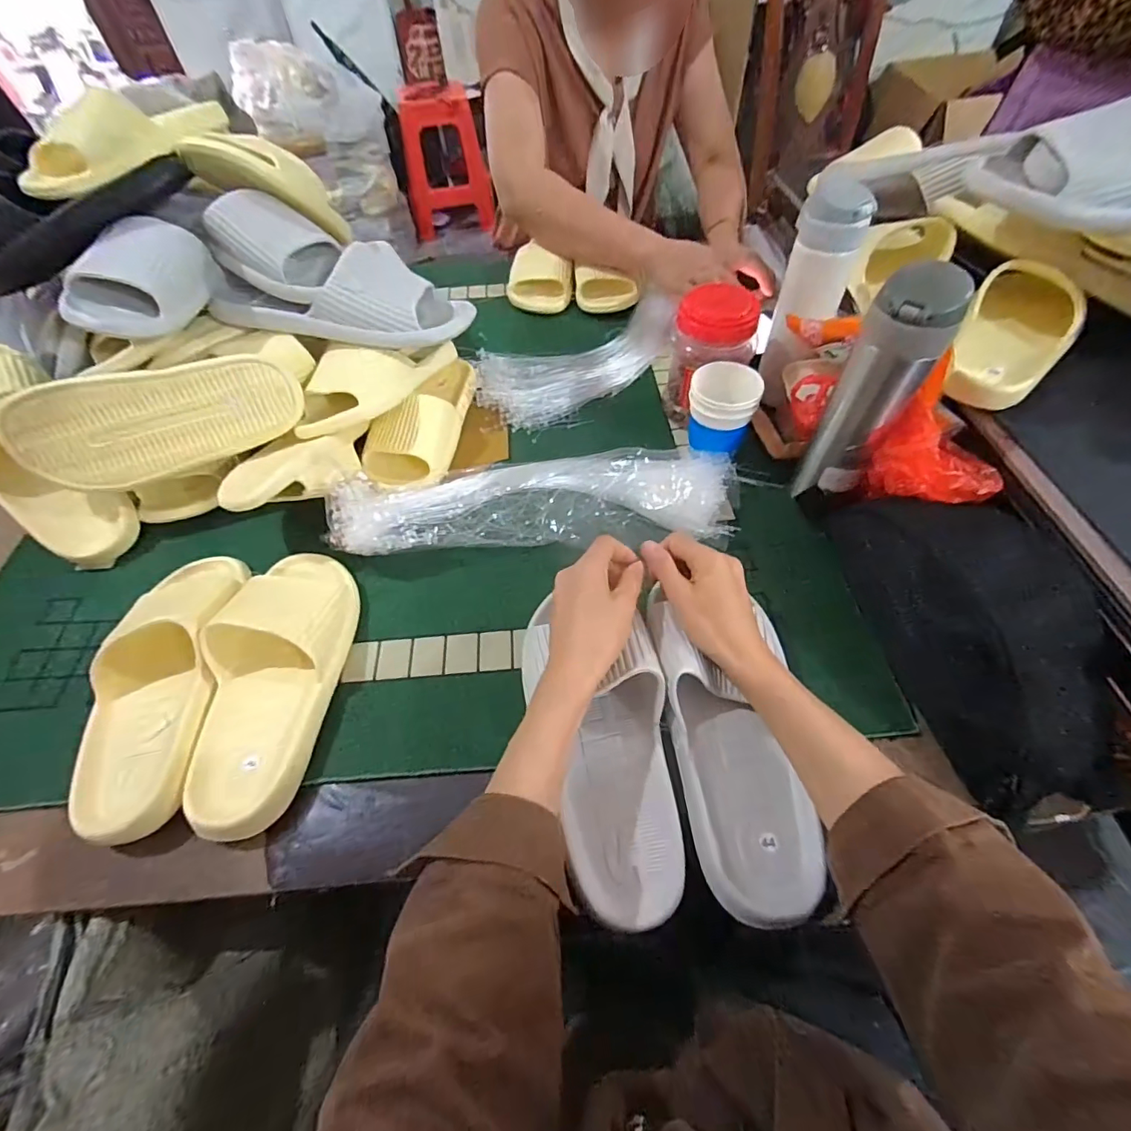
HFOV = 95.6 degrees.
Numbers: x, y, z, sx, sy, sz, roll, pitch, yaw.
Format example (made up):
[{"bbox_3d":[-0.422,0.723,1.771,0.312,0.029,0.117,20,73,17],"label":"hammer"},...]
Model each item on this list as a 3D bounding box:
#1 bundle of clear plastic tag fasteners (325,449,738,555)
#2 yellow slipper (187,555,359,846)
[{"bbox_3d":[-0.025,-0.072,0.533,0.411,0.049,0.121,-5,55,0],"label":"bundle of clear plastic tag fasteners"},{"bbox_3d":[-0.250,0.082,0.427,0.102,0.060,0.251,1,55,4],"label":"yellow slipper"}]

